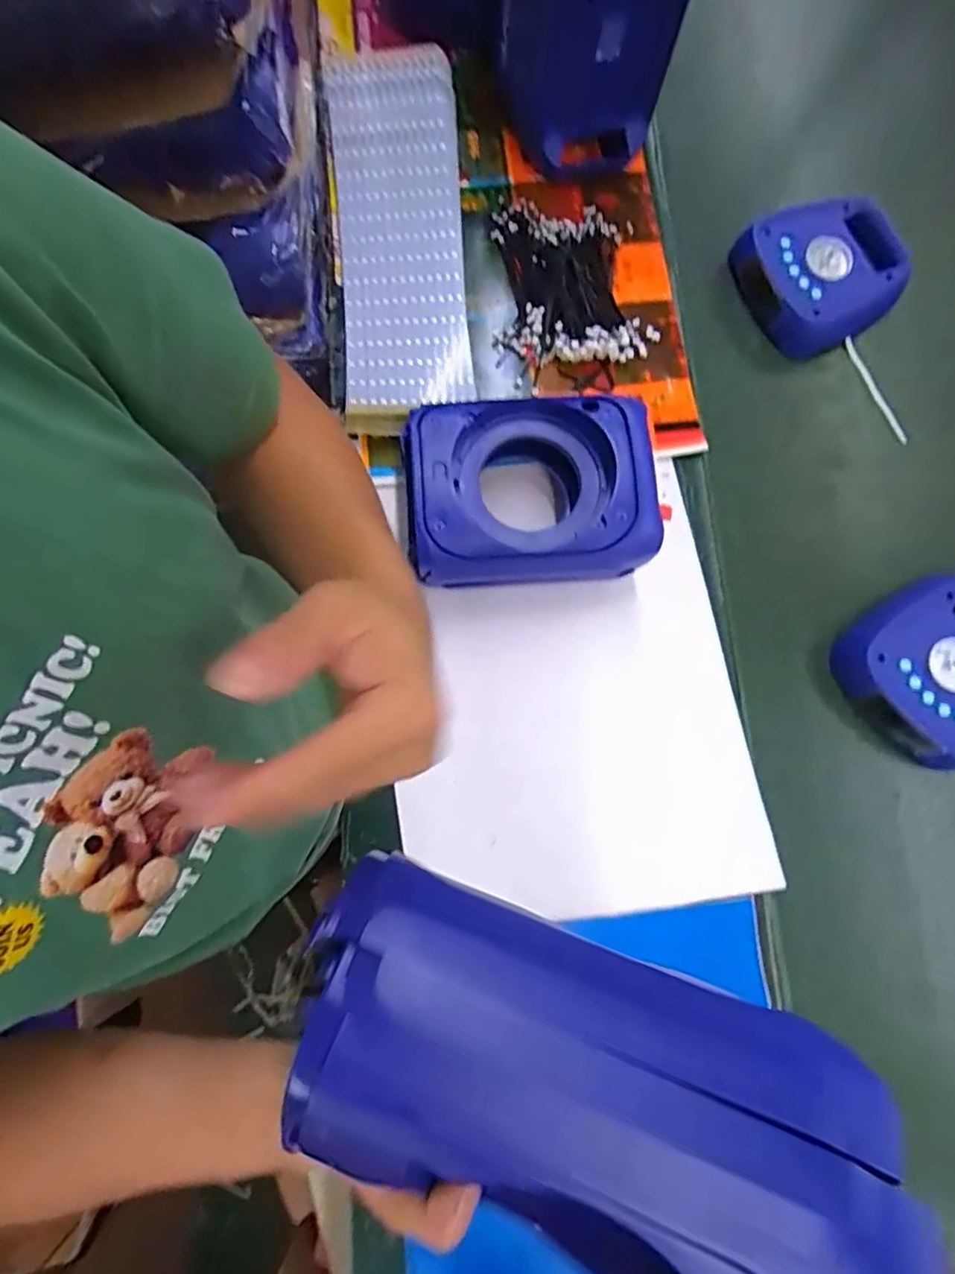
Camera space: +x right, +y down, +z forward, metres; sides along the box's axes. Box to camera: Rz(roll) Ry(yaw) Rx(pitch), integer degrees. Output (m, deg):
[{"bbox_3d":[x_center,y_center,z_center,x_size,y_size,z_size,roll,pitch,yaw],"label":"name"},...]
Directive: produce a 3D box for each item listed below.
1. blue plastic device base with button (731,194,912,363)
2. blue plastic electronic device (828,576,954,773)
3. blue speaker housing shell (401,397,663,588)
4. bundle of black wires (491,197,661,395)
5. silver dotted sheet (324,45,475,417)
[{"bbox_3d":[0.393,-0.415,0.681,0.151,0.078,0.151,-21,80,-5],"label":"blue plastic device base with button"},{"bbox_3d":[0.468,0.026,0.599,0.165,0.058,0.162,-39,82,-8],"label":"blue plastic electronic device"},{"bbox_3d":[0.051,-0.135,0.558,0.228,0.056,0.167,-4,79,-2],"label":"blue speaker housing shell"},{"bbox_3d":[0.093,-0.404,0.669,0.163,0.025,0.213,-17,80,-5],"label":"bundle of black wires"},{"bbox_3d":[-0.083,-0.433,0.648,0.140,0.060,0.424,-5,79,-2],"label":"silver dotted sheet"}]

